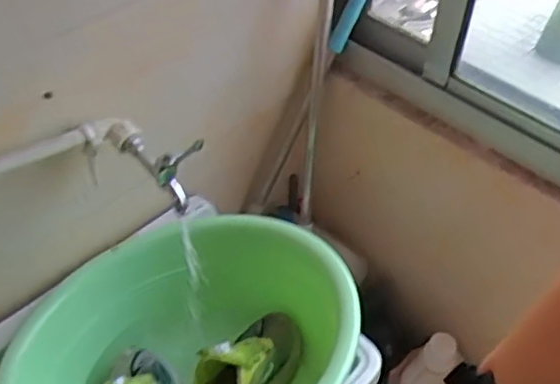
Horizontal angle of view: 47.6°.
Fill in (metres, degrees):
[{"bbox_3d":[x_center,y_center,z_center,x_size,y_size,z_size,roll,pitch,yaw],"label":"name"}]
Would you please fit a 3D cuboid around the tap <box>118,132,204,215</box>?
[{"bbox_3d":[-0.147,-0.040,0.814,0.116,0.069,0.066,32,53,26],"label":"tap"}]

